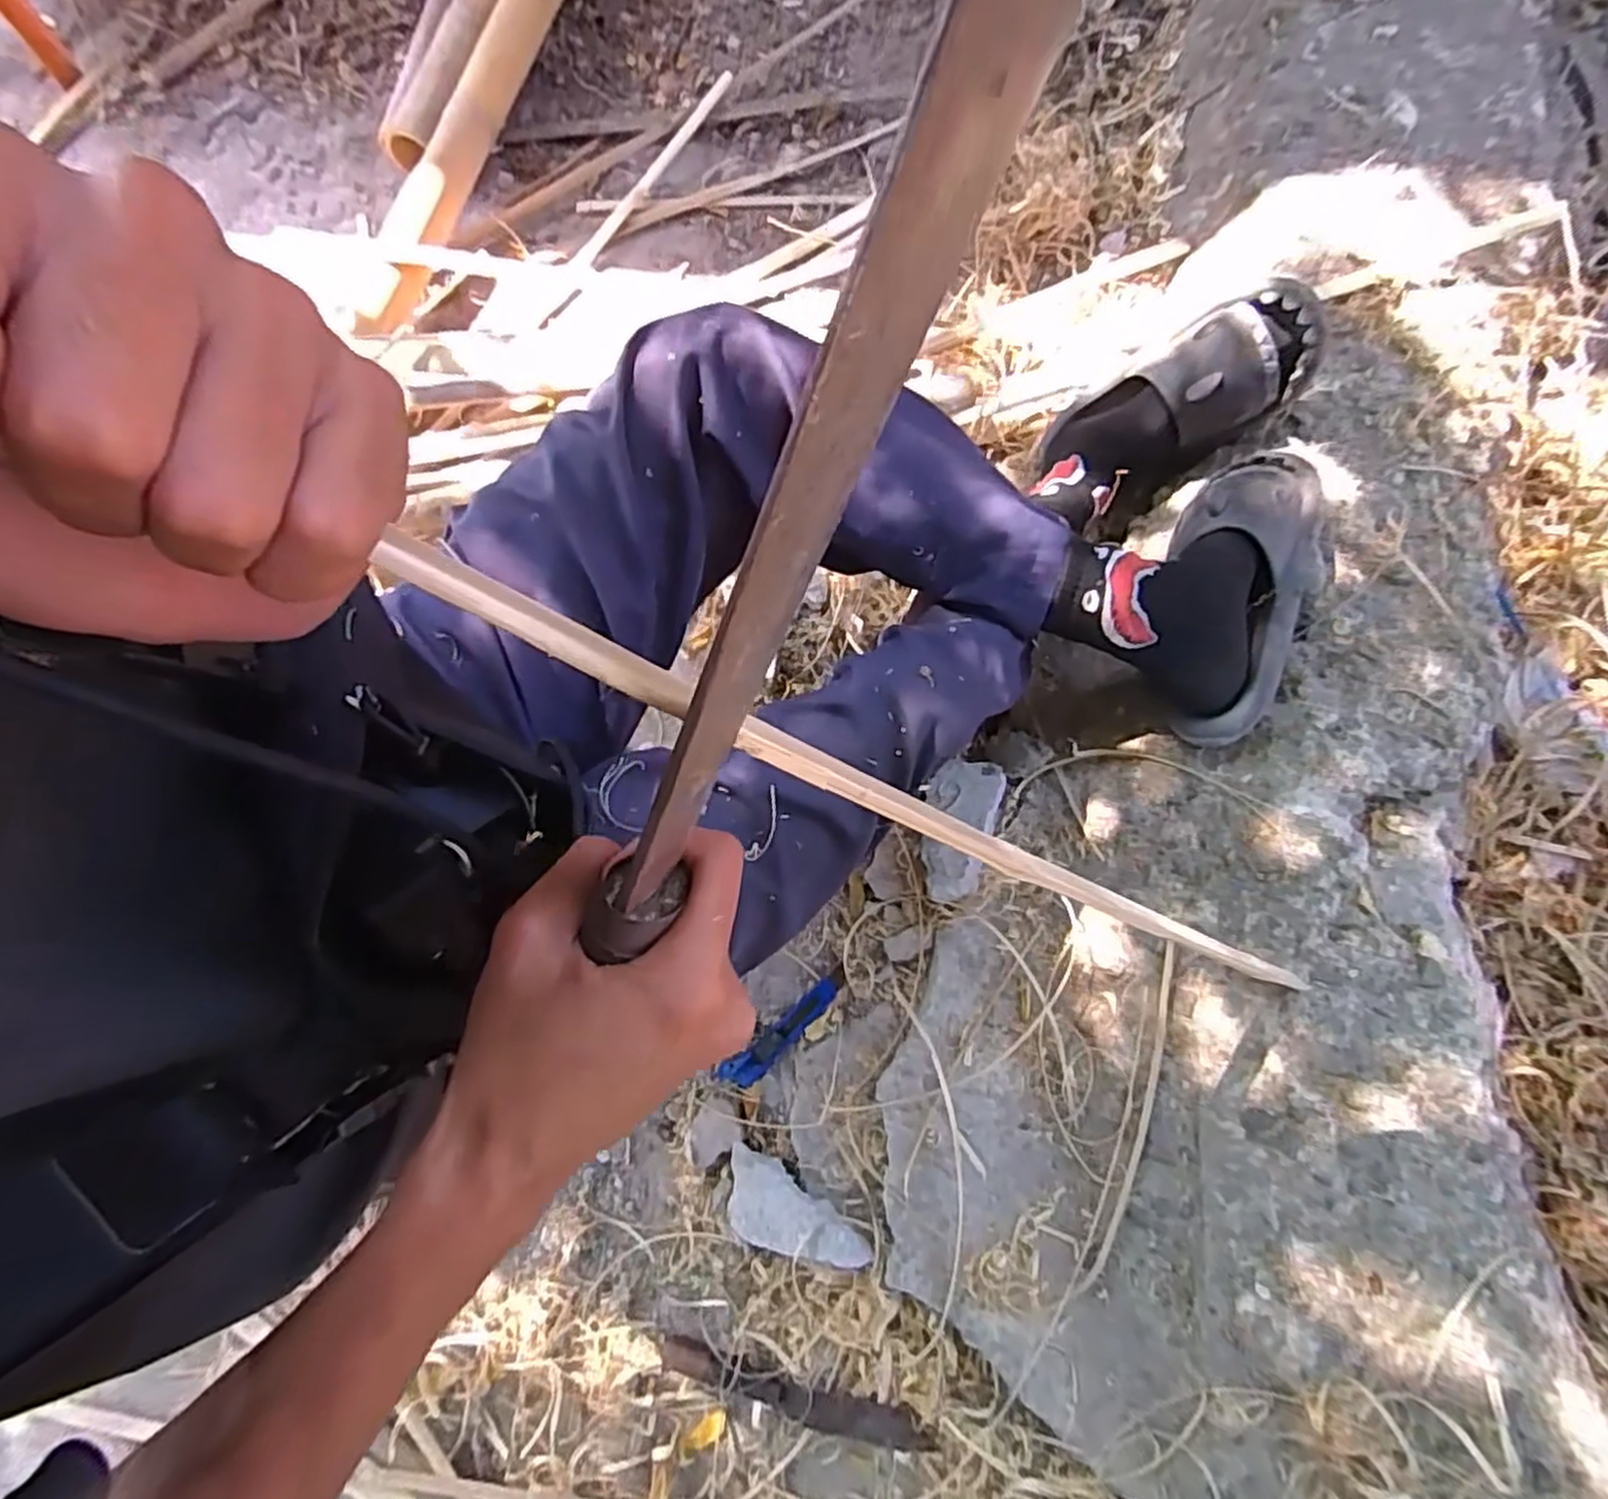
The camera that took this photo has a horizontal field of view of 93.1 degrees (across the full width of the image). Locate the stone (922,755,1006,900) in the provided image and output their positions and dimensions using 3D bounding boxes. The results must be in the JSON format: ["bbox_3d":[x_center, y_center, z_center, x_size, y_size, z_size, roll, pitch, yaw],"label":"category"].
[{"bbox_3d":[0.148,0.075,0.739,0.067,0.038,0.145,18,80,12],"label":"stone"}]

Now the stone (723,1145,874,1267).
[{"bbox_3d":[-0.013,0.415,0.669,0.140,0.022,0.066,20,75,25],"label":"stone"}]

